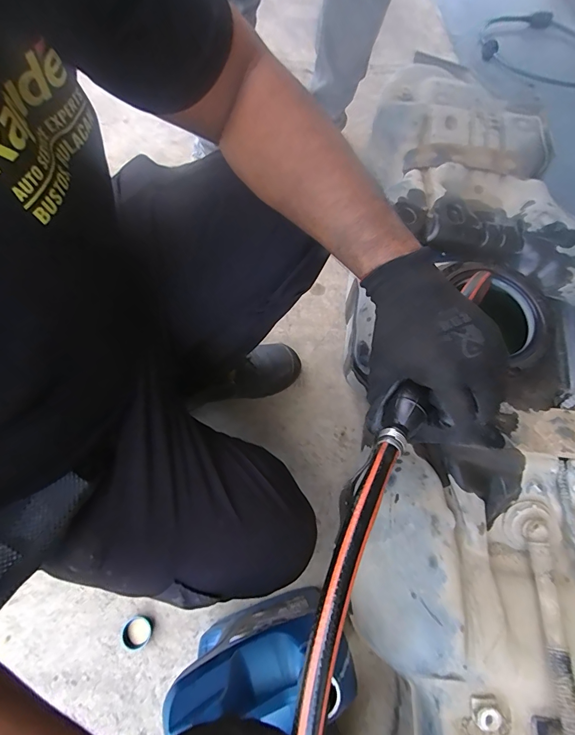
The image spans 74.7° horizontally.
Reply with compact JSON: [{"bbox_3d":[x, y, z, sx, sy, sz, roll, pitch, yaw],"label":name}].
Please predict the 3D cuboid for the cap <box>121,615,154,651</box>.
[{"bbox_3d":[-0.240,0.422,0.600,0.044,0.014,0.048,1,68,-2],"label":"cap"}]

